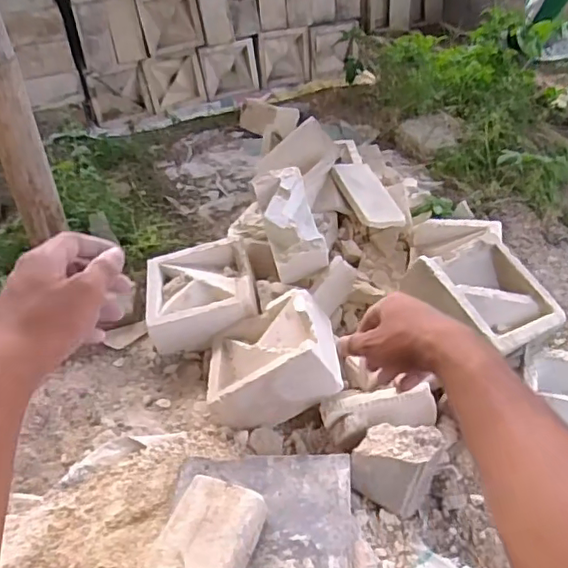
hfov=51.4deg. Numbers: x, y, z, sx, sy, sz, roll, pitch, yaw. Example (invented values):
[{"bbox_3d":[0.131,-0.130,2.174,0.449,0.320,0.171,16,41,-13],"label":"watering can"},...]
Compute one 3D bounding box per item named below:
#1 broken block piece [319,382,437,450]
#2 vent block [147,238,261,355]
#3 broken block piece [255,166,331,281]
[{"bbox_3d":[0.145,0.197,0.901,0.169,0.051,0.064,-15,37,16],"label":"broken block piece"},{"bbox_3d":[-0.165,0.017,1.171,0.207,0.081,0.209,-10,39,-3],"label":"vent block"},{"bbox_3d":[0.015,-0.123,1.159,0.101,0.099,0.210,-13,68,-7],"label":"broken block piece"}]

